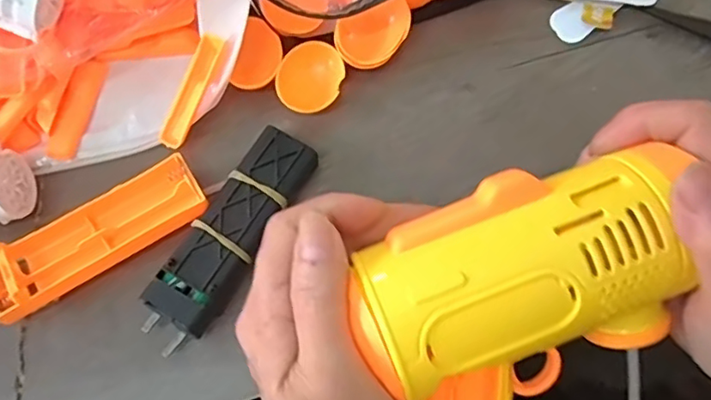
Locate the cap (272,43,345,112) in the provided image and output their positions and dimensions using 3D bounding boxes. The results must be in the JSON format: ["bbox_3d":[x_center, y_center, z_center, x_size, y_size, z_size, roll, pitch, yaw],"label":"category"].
[{"bbox_3d":[-0.025,-0.067,0.319,0.034,0.007,0.040,41,77,12],"label":"cap"}]

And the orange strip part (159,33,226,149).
[{"bbox_3d":[-0.088,-0.059,0.312,0.014,0.004,0.064,23,89,7],"label":"orange strip part"}]

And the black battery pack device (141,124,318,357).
[{"bbox_3d":[-0.061,0.017,0.291,0.034,0.016,0.117,30,70,5],"label":"black battery pack device"}]

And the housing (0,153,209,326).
[{"bbox_3d":[-0.129,0.016,0.290,0.109,0.023,0.037,-31,75,-9],"label":"housing"}]

